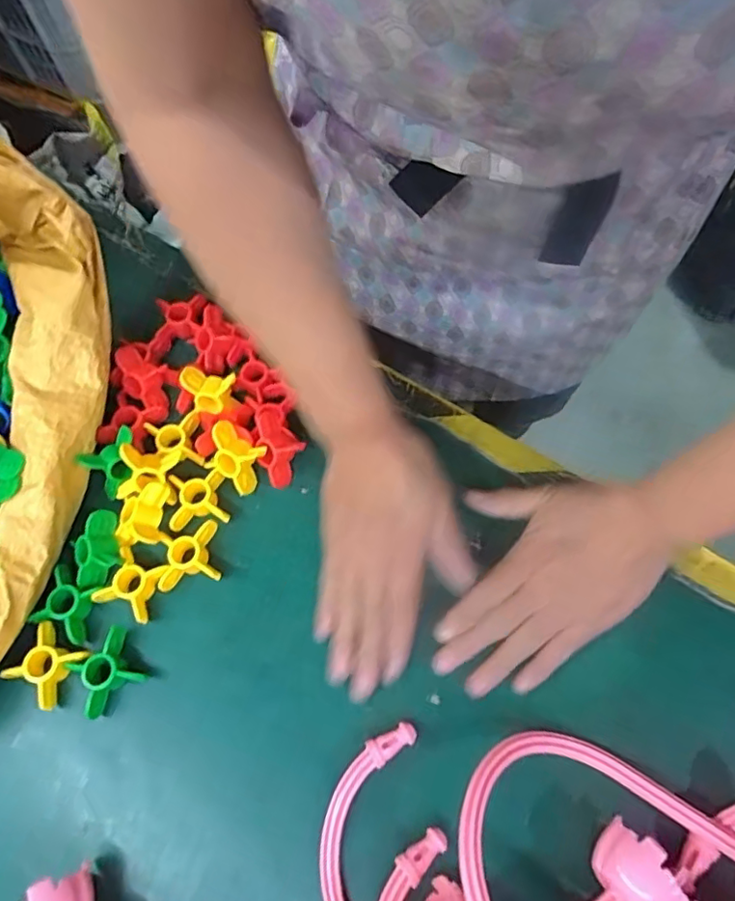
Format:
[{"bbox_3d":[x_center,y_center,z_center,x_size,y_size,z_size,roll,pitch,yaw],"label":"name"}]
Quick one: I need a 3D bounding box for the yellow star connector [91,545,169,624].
[{"bbox_3d":[-0.169,0.097,0.414,0.042,0.024,0.042,19,70,10],"label":"yellow star connector"}]

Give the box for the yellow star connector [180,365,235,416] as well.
[{"bbox_3d":[-0.126,-0.049,0.455,0.040,0.024,0.030,2,68,3],"label":"yellow star connector"}]

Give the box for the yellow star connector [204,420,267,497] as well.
[{"bbox_3d":[-0.100,0.005,0.439,0.044,0.043,0.037,37,73,16],"label":"yellow star connector"}]

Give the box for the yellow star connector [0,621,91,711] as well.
[{"bbox_3d":[-0.216,0.146,0.387,0.040,0.022,0.041,28,71,13],"label":"yellow star connector"}]

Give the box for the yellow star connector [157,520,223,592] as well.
[{"bbox_3d":[-0.131,0.078,0.420,0.042,0.024,0.042,-12,68,-3],"label":"yellow star connector"}]

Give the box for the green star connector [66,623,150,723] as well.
[{"bbox_3d":[-0.179,0.151,0.388,0.044,0.026,0.042,-36,71,-12],"label":"green star connector"}]

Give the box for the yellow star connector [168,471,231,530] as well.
[{"bbox_3d":[-0.129,0.039,0.437,0.041,0.024,0.039,-11,68,-2],"label":"yellow star connector"}]

